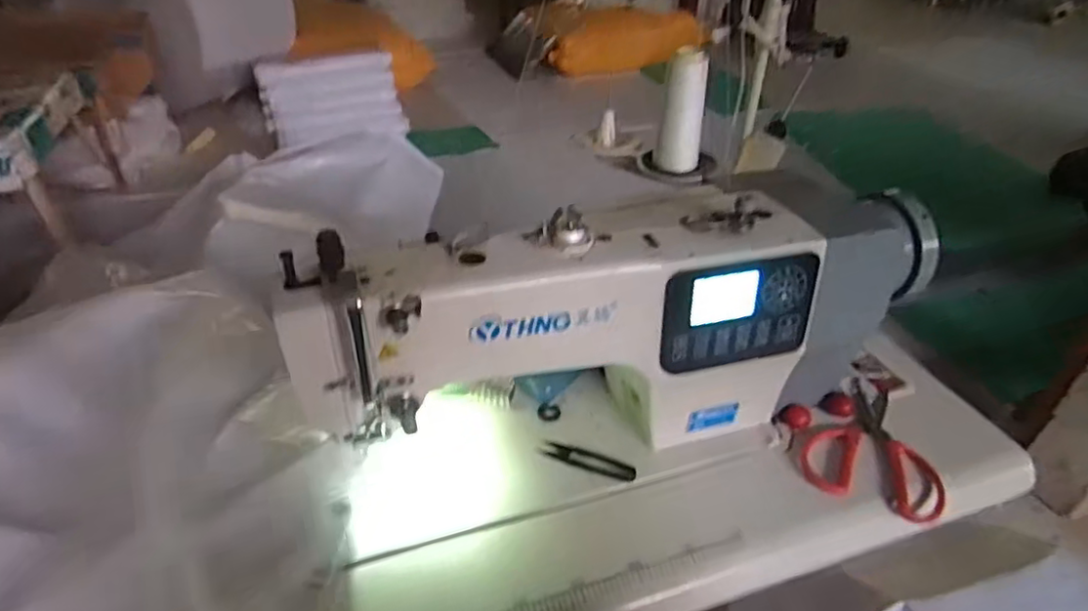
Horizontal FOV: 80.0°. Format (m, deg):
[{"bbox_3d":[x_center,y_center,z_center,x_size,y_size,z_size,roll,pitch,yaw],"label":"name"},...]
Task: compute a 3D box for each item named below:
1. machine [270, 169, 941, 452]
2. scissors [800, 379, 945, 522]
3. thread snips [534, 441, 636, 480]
[{"bbox_3d":[0.073,0.013,0.622,0.581,0.232,0.184,-15,40,-22],"label":"machine"},{"bbox_3d":[0.342,0.132,0.670,0.128,0.011,0.182,16,39,18],"label":"scissors"},{"bbox_3d":[0.043,0.152,0.638,0.096,0.010,0.019,14,38,16],"label":"thread snips"}]

